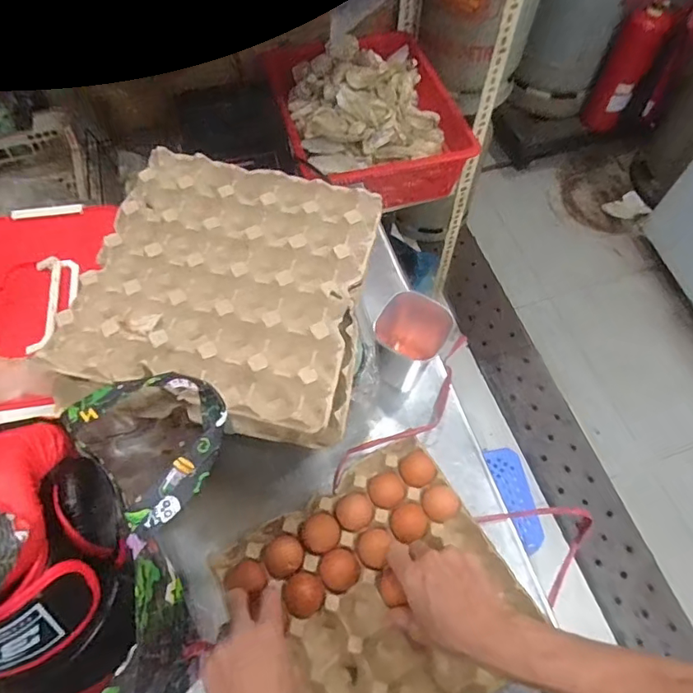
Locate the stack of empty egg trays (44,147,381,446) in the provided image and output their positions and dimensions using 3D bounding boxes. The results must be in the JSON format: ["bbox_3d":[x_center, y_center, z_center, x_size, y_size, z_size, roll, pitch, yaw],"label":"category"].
[{"bbox_3d":[-0.125,-0.066,0.568,0.295,0.074,0.291,12,63,4],"label":"stack of empty egg trays"}]

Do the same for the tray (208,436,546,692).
[{"bbox_3d":[0.038,0.290,0.603,0.285,0.052,0.279,-29,67,-16],"label":"tray"}]

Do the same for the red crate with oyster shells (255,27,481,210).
[{"bbox_3d":[0.038,-0.518,1.194,0.366,0.138,0.422,-16,64,-10],"label":"red crate with oyster shells"}]

